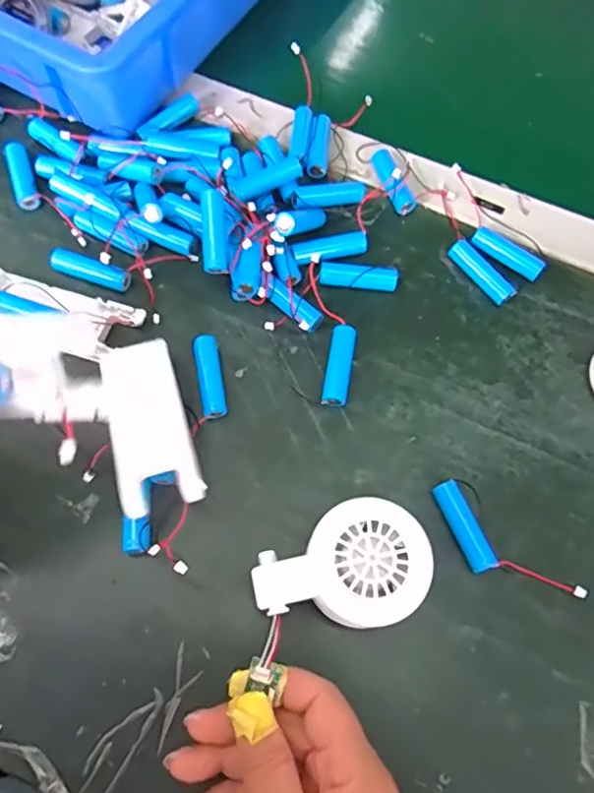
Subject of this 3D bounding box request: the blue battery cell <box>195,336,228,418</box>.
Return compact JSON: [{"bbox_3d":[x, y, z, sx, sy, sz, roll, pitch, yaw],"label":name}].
[{"bbox_3d":[-0.053,-0.012,0.345,0.014,0.015,0.051,-10,70,-6],"label":"blue battery cell"}]

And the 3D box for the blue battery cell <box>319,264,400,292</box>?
[{"bbox_3d":[0.041,-0.077,0.372,0.052,0.014,0.013,5,69,0],"label":"blue battery cell"}]

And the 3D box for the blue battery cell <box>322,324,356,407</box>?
[{"bbox_3d":[0.026,-0.020,0.350,0.015,0.014,0.052,10,69,2],"label":"blue battery cell"}]

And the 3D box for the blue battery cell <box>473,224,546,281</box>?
[{"bbox_3d":[0.143,-0.097,0.385,0.050,0.010,0.015,34,72,10],"label":"blue battery cell"}]

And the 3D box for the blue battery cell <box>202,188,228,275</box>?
[{"bbox_3d":[-0.052,-0.103,0.354,0.014,0.016,0.051,-2,88,-3],"label":"blue battery cell"}]

